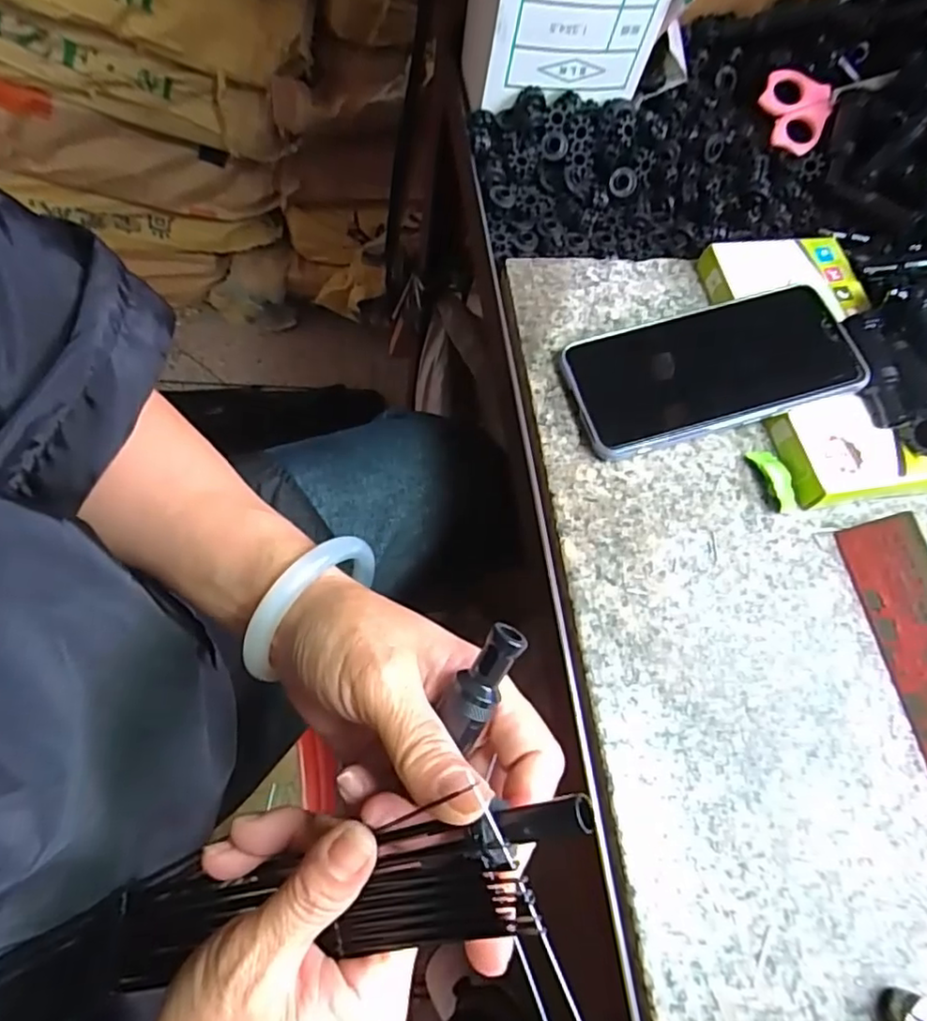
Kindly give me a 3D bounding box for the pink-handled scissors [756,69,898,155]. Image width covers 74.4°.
[{"bbox_3d":[0.264,-0.288,0.442,0.099,0.009,0.058,-5,91,-6],"label":"pink-handled scissors"}]

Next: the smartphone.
[{"bbox_3d":[0.140,-0.081,0.345,0.159,0.009,0.074,-15,69,-4],"label":"smartphone"}]

